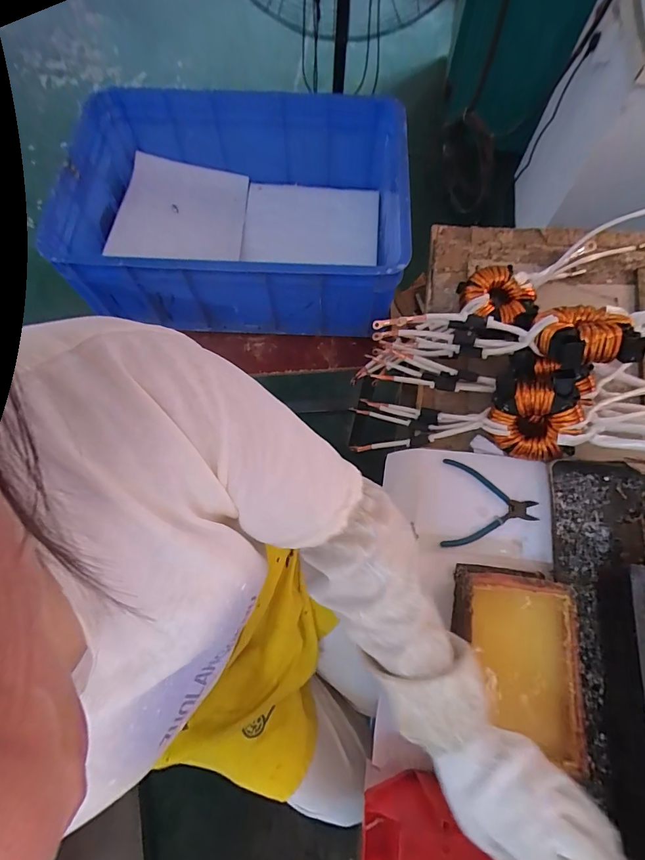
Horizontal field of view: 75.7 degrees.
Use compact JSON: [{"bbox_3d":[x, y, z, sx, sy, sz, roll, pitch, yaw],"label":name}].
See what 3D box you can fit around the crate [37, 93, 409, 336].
[{"bbox_3d":[-0.157,-0.417,0.863,0.624,0.265,0.433,5,69,2],"label":"crate"}]

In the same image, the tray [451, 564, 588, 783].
[{"bbox_3d":[0.229,0.279,0.510,0.147,0.058,0.204,9,69,4],"label":"tray"}]

